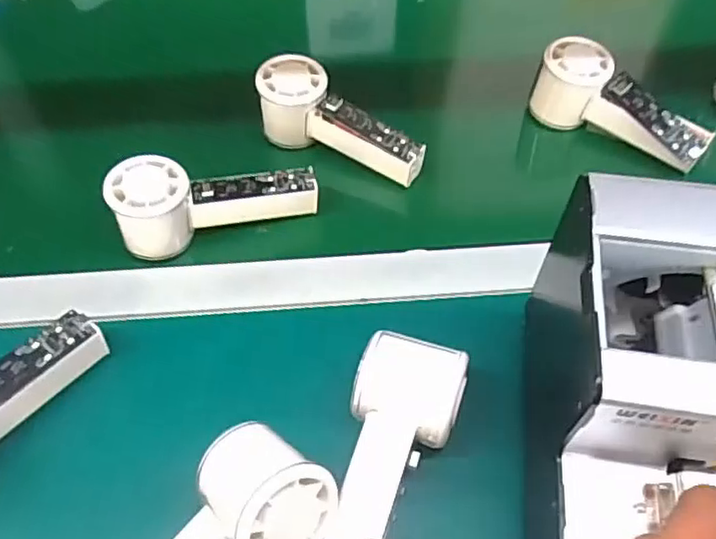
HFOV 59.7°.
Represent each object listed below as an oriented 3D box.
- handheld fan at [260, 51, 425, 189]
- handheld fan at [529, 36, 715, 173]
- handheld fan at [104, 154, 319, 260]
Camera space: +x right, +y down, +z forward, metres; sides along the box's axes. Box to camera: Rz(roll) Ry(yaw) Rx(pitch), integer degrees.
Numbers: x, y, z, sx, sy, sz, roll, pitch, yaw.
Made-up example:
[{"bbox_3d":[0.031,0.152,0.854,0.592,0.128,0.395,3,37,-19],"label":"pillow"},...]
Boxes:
[{"bbox_3d":[-0.013,-0.121,0.516,0.146,0.056,0.049,23,56,13],"label":"handheld fan"},{"bbox_3d":[0.219,-0.135,0.525,0.146,0.060,0.042,33,59,19],"label":"handheld fan"},{"bbox_3d":[-0.106,-0.056,0.472,0.144,0.056,0.046,-13,56,-13],"label":"handheld fan"}]

